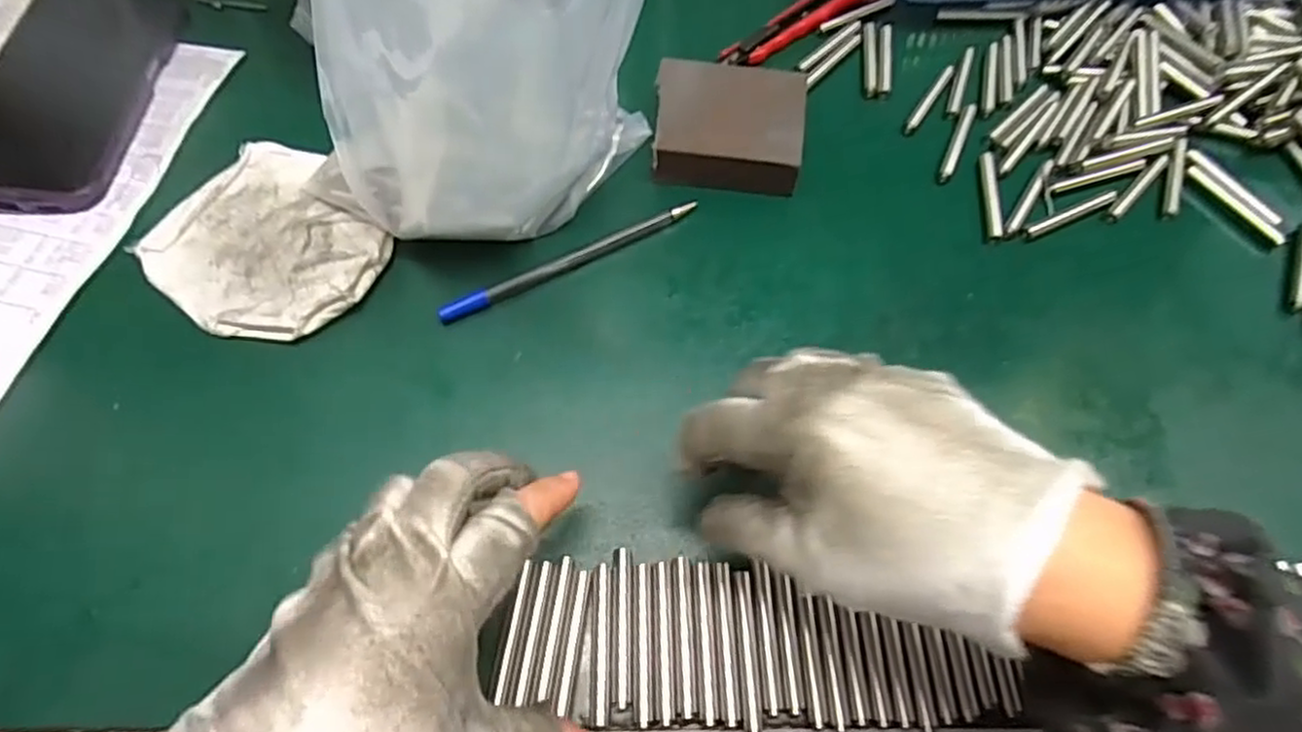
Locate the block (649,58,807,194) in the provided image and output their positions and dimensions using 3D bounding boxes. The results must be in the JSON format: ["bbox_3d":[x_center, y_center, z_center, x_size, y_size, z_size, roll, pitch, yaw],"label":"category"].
[{"bbox_3d":[0.042,-0.128,0.387,0.077,0.027,0.071,5,62,3],"label":"block"}]

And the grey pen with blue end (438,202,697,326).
[{"bbox_3d":[-0.041,-0.055,0.361,0.138,0.009,0.011,-27,66,-13],"label":"grey pen with blue end"}]

